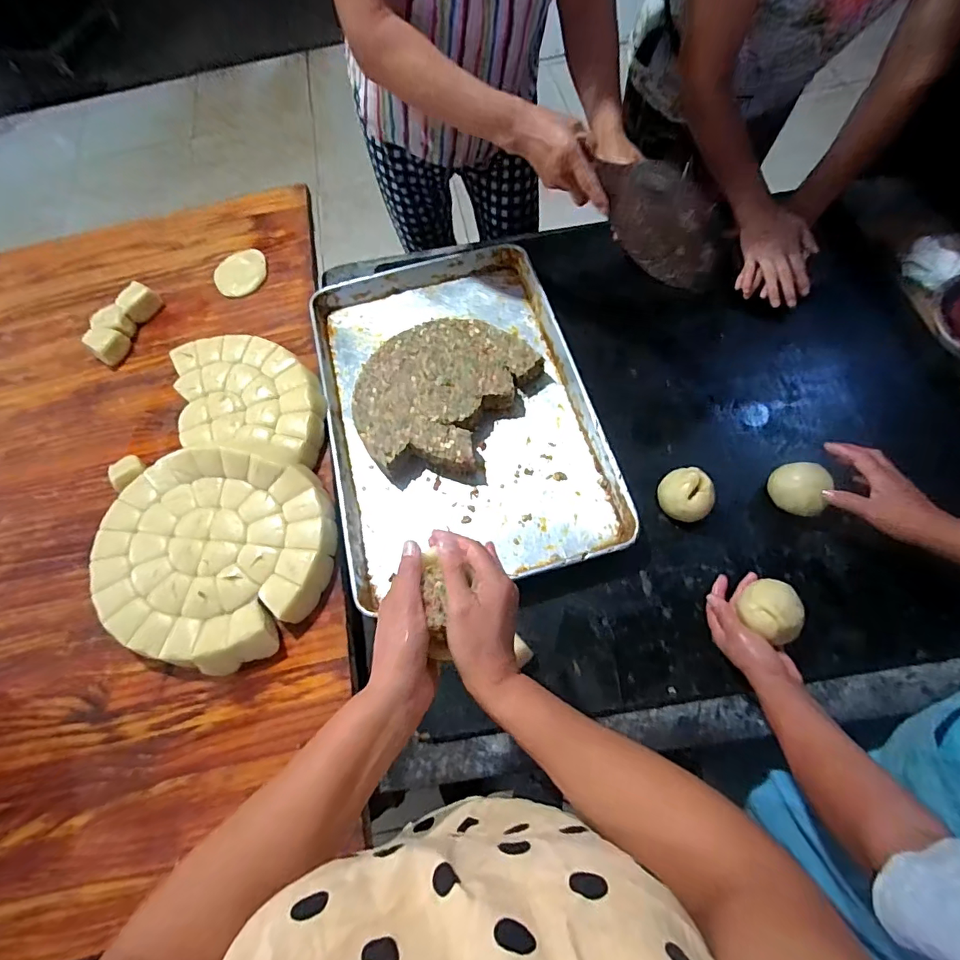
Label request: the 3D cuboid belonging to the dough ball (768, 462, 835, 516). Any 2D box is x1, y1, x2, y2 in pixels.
[{"bbox_3d":[0.443,0.013,0.685,0.069,0.058,0.065,-2,67,4],"label":"dough ball"}]

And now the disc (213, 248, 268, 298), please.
[{"bbox_3d":[-0.452,-0.393,0.923,0.099,0.020,0.098,-1,68,3],"label":"disc"}]

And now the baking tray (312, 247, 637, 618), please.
[{"bbox_3d":[-0.042,-0.125,0.793,0.403,0.061,0.606,-14,68,-3],"label":"baking tray"}]

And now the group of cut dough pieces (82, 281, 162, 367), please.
[{"bbox_3d":[-0.647,-0.284,0.882,0.077,0.044,0.158,16,69,9],"label":"group of cut dough pieces"}]

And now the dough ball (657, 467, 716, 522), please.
[{"bbox_3d":[0.290,0.024,0.692,0.076,0.062,0.065,41,76,19],"label":"dough ball"}]

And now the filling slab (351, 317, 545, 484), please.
[{"bbox_3d":[-0.069,-0.138,0.795,0.250,0.054,0.293,27,72,13],"label":"filling slab"}]

